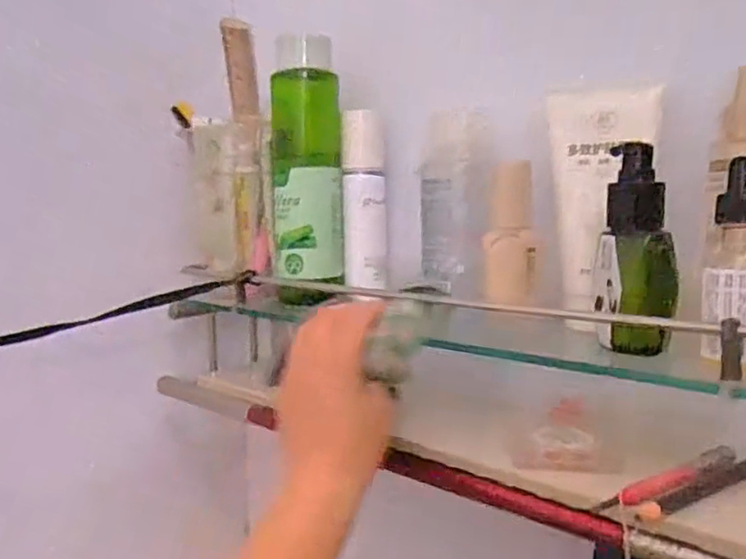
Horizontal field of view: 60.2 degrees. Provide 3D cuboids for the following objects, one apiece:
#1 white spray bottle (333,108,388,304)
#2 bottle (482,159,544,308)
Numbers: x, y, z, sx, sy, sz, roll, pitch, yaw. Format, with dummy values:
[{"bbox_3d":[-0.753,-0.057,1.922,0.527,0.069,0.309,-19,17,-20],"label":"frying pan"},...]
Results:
[{"bbox_3d":[-0.008,-0.068,0.552,0.030,0.147,0.027,5,8,40],"label":"white spray bottle"},{"bbox_3d":[0.090,-0.029,0.415,0.034,0.088,0.026,0,6,3],"label":"bottle"}]

